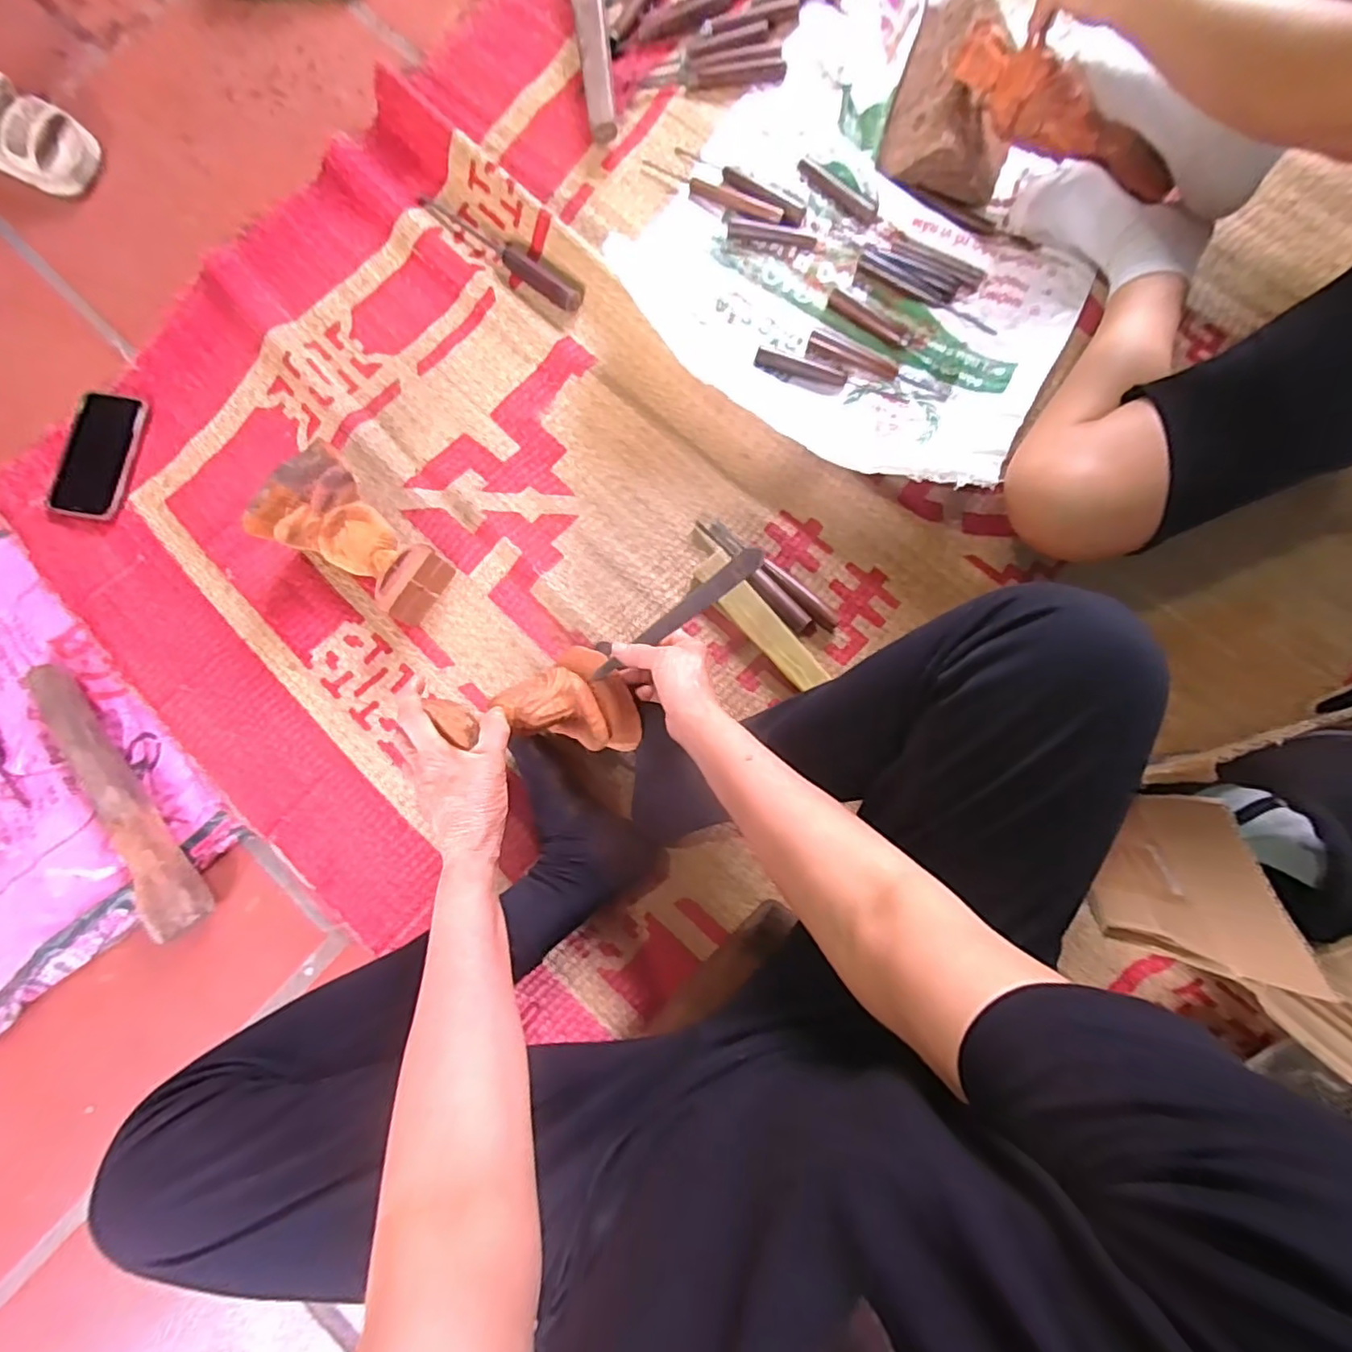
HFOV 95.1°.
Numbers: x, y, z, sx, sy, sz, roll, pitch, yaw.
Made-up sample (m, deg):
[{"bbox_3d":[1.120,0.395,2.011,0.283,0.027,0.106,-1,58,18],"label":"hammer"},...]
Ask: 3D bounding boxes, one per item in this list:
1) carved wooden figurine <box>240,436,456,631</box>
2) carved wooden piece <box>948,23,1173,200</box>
[{"bbox_3d":[-0.333,-0.144,0.651,0.186,0.068,0.113,38,86,-9],"label":"carved wooden figurine"},{"bbox_3d":[0.405,-0.579,0.649,0.259,0.064,0.041,25,86,-8],"label":"carved wooden piece"}]

